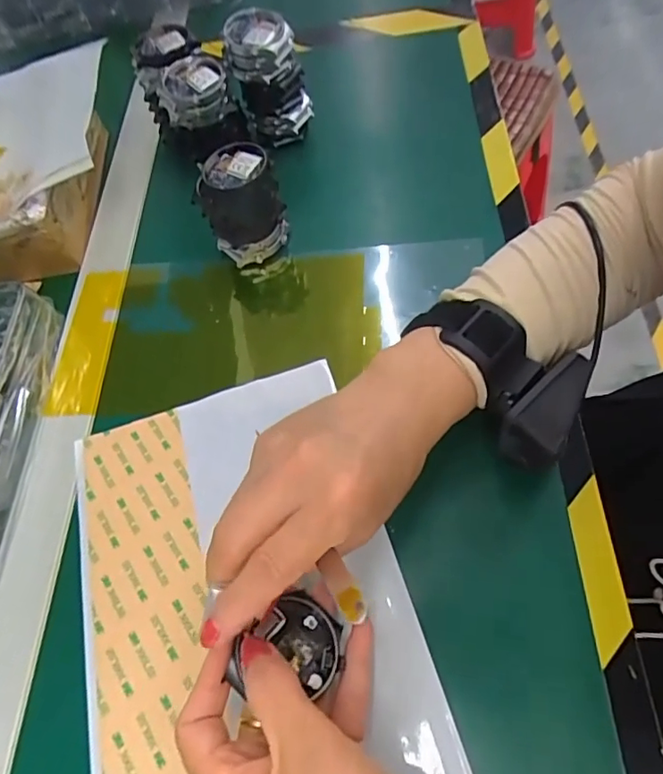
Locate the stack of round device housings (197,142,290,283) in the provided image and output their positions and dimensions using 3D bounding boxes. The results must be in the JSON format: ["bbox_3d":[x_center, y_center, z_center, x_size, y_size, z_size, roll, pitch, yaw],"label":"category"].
[{"bbox_3d":[-0.060,-0.122,0.382,0.045,0.075,0.052,27,68,22],"label":"stack of round device housings"}]

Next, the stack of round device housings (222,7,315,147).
[{"bbox_3d":[-0.047,-0.239,0.428,0.054,0.085,0.046,-9,59,4],"label":"stack of round device housings"}]

